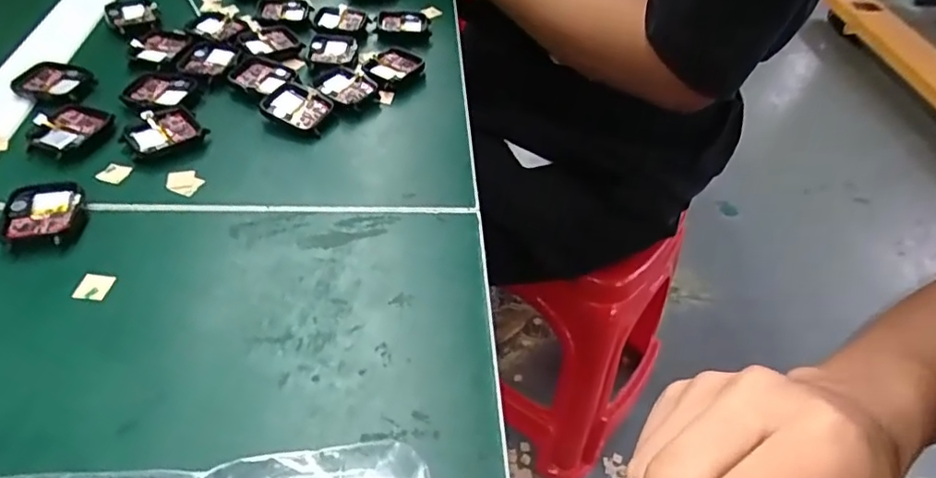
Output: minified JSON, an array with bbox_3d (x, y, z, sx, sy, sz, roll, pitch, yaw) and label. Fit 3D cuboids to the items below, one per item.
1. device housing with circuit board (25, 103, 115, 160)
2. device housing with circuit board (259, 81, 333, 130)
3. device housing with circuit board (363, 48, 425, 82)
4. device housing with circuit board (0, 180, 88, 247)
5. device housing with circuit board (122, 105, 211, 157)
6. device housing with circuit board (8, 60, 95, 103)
[{"bbox_3d":[-0.255,-0.070,0.373,0.039,0.007,0.043,15,49,6],"label":"device housing with circuit board"},{"bbox_3d":[-0.120,-0.093,0.409,0.045,0.008,0.038,24,50,14],"label":"device housing with circuit board"},{"bbox_3d":[-0.058,-0.135,0.458,0.035,0.007,0.045,28,51,17],"label":"device housing with circuit board"},{"bbox_3d":[-0.233,-0.014,0.324,0.037,0.010,0.044,-6,50,-12],"label":"device housing with circuit board"},{"bbox_3d":[-0.198,-0.070,0.381,0.044,0.010,0.040,-28,57,-28],"label":"device housing with circuit board"},{"bbox_3d":[-0.288,-0.109,0.408,0.046,0.007,0.039,17,49,8],"label":"device housing with circuit board"}]

